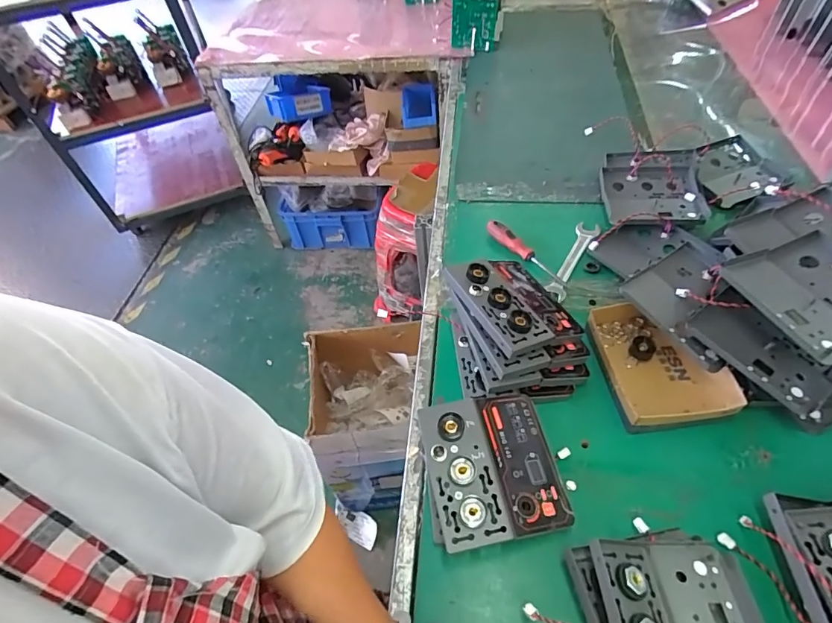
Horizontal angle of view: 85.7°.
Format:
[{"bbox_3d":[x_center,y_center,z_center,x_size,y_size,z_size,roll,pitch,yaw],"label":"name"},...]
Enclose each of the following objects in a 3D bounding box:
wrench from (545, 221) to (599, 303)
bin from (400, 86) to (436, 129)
[{"bbox_3d":[0.260,-0.087,0.749,0.039,0.011,0.181,24,57,23],"label":"wrench"},{"bbox_3d":[0.008,-0.667,1.463,0.114,0.080,0.114,-5,51,2],"label":"bin"}]

